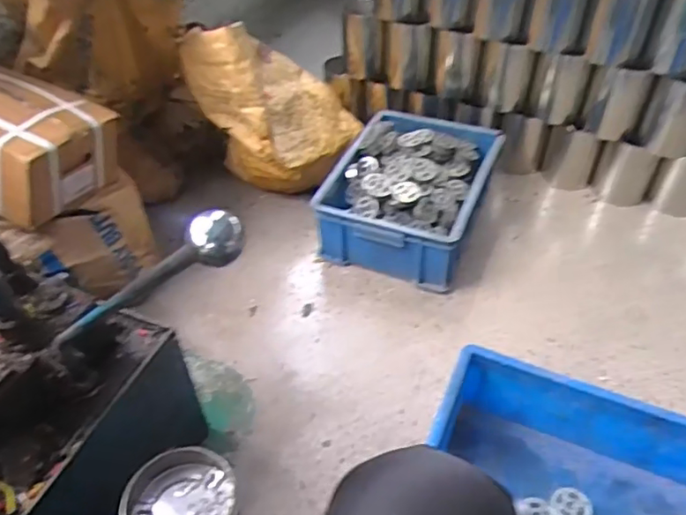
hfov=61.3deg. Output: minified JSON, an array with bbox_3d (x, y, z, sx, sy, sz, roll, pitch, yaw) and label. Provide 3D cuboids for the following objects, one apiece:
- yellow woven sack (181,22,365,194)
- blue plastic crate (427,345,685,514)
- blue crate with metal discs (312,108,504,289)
[{"bbox_3d":[-0.139,-0.377,1.321,0.296,0.368,0.336,20,49,21],"label":"yellow woven sack"},{"bbox_3d":[0.311,0.338,0.788,0.394,0.161,0.284,18,48,19],"label":"blue plastic crate"},{"bbox_3d":[0.143,-0.136,1.263,0.302,0.164,0.376,14,47,16],"label":"blue crate with metal discs"}]

